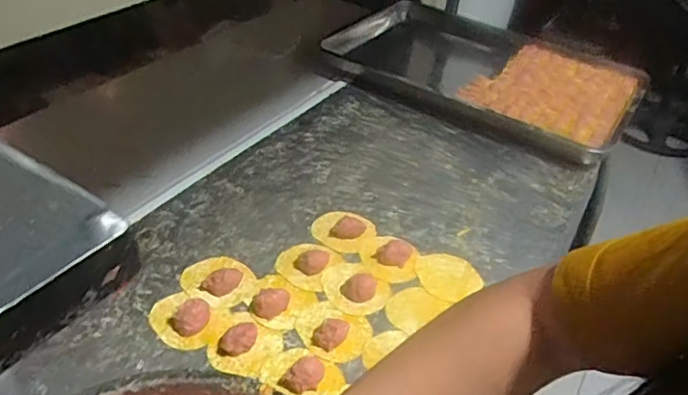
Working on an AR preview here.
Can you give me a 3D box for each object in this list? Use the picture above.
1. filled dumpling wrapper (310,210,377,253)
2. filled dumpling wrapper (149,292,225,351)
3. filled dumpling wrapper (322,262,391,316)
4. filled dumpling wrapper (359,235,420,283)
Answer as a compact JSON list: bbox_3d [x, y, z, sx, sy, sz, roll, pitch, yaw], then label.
[{"bbox_3d":[0.000,0.040,0.778,0.077,0.017,0.076,4,39,-3],"label":"filled dumpling wrapper"},{"bbox_3d":[-0.175,0.130,0.632,0.082,0.021,0.064,20,41,16],"label":"filled dumpling wrapper"},{"bbox_3d":[0.012,0.106,0.695,0.084,0.030,0.072,30,44,26],"label":"filled dumpling wrapper"},{"bbox_3d":[0.059,0.072,0.742,0.073,0.019,0.078,12,39,7],"label":"filled dumpling wrapper"}]

